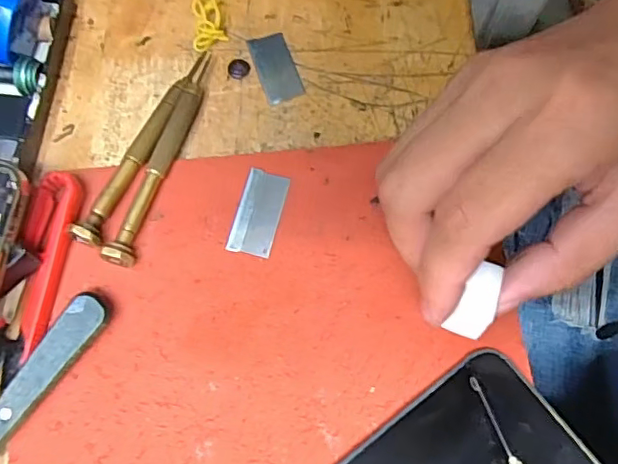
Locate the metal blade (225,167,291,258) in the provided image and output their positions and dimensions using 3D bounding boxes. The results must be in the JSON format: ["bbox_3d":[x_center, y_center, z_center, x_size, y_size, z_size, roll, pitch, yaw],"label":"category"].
[{"bbox_3d":[-0.022,-0.009,0.246,0.019,0.004,0.038,14,71,5],"label":"metal blade"}]

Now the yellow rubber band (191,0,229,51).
[{"bbox_3d":[-0.051,-0.106,0.282,0.016,0.010,0.029,-14,71,-5],"label":"yellow rubber band"}]

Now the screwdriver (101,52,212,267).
[{"bbox_3d":[-0.064,-0.037,0.252,0.010,0.014,0.112,16,71,5],"label":"screwdriver"}]

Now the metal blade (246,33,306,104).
[{"bbox_3d":[-0.017,-0.082,0.277,0.019,0.004,0.038,-18,71,-6],"label":"metal blade"}]

